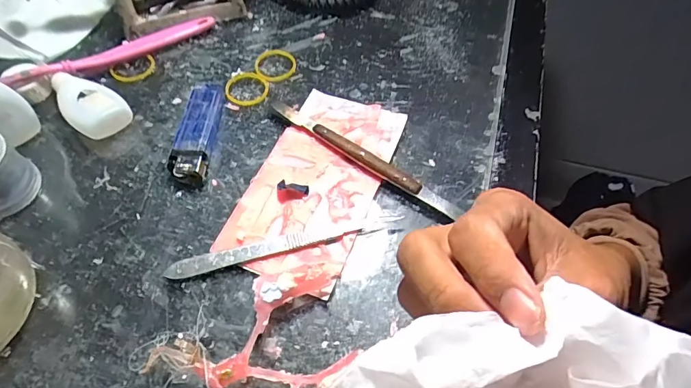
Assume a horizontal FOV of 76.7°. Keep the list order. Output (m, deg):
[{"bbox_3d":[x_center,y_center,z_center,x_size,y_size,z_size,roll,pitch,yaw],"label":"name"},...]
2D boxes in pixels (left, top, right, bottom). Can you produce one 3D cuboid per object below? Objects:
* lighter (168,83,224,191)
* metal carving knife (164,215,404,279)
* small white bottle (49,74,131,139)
[{"bbox_3d":[-0.100,-0.043,0.298,0.023,0.014,0.081,2,57,0],"label":"lighter"},{"bbox_3d":[-0.034,0.030,0.258,0.137,0.005,0.011,-12,58,-9],"label":"metal carving knife"},{"bbox_3d":[-0.179,-0.063,0.305,0.035,0.021,0.061,-39,66,-23],"label":"small white bottle"}]

